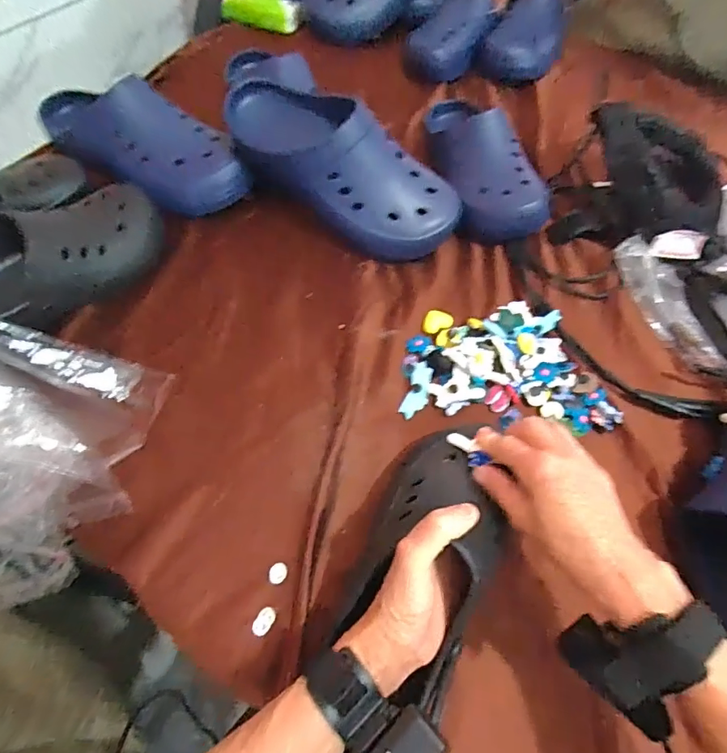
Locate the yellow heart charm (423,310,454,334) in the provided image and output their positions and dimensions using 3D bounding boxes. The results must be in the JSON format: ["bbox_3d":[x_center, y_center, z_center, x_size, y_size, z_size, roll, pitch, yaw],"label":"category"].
[{"bbox_3d":[0.085,-0.061,0.530,0.033,0.006,0.026,9,60,2],"label":"yellow heart charm"}]

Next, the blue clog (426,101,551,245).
[{"bbox_3d":[0.151,-0.275,0.603,0.101,0.088,0.214,-11,61,-10],"label":"blue clog"}]

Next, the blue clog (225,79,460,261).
[{"bbox_3d":[-0.028,-0.245,0.533,0.299,0.111,0.104,32,63,-1],"label":"blue clog"}]

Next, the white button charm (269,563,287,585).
[{"bbox_3d":[-0.074,0.171,0.406,0.014,0.004,0.017,26,63,11],"label":"white button charm"}]

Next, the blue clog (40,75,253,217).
[{"bbox_3d":[-0.287,-0.307,0.596,0.296,0.083,0.123,33,63,15],"label":"blue clog"}]

